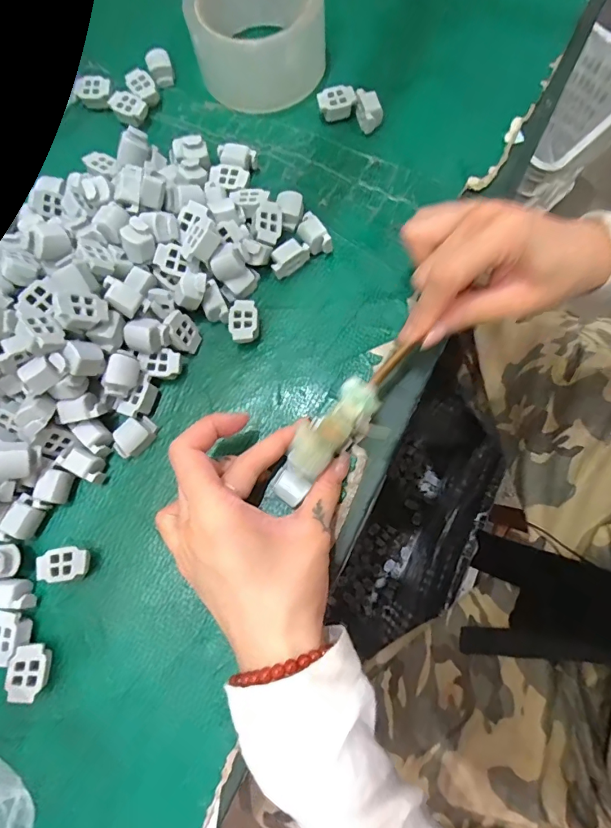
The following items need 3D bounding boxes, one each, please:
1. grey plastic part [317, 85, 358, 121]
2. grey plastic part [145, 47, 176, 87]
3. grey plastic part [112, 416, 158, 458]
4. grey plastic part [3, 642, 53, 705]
[{"bbox_3d":[0.023,-0.225,0.328,0.025,0.014,0.017,-12,76,-2],"label":"grey plastic part"},{"bbox_3d":[-0.111,-0.265,0.347,0.017,0.011,0.024,-21,77,-4],"label":"grey plastic part"},{"bbox_3d":[-0.104,0.014,0.276,0.026,0.012,0.018,-43,79,-9],"label":"grey plastic part"},{"bbox_3d":[-0.148,0.138,0.243,0.018,0.011,0.026,2,76,1],"label":"grey plastic part"}]

